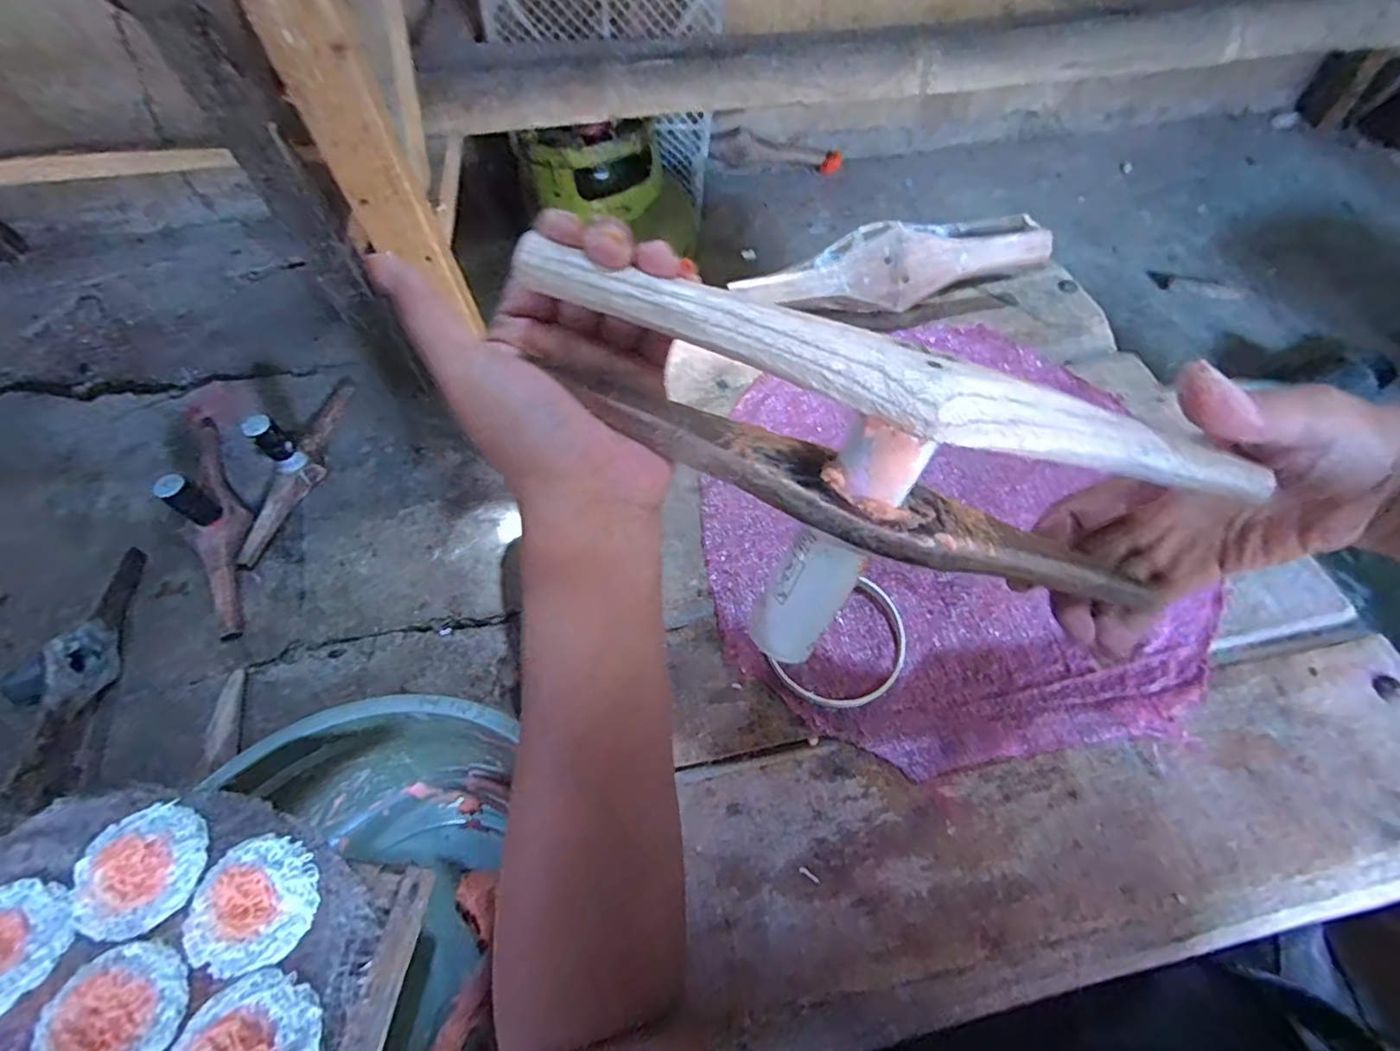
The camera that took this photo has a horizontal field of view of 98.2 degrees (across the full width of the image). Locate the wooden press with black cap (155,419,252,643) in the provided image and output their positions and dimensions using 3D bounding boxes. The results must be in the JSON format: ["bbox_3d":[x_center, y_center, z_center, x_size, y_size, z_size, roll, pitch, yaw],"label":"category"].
[{"bbox_3d":[-0.663,-0.039,0.801,0.074,0.095,0.411,-29,63,-15],"label":"wooden press with black cap"}]

